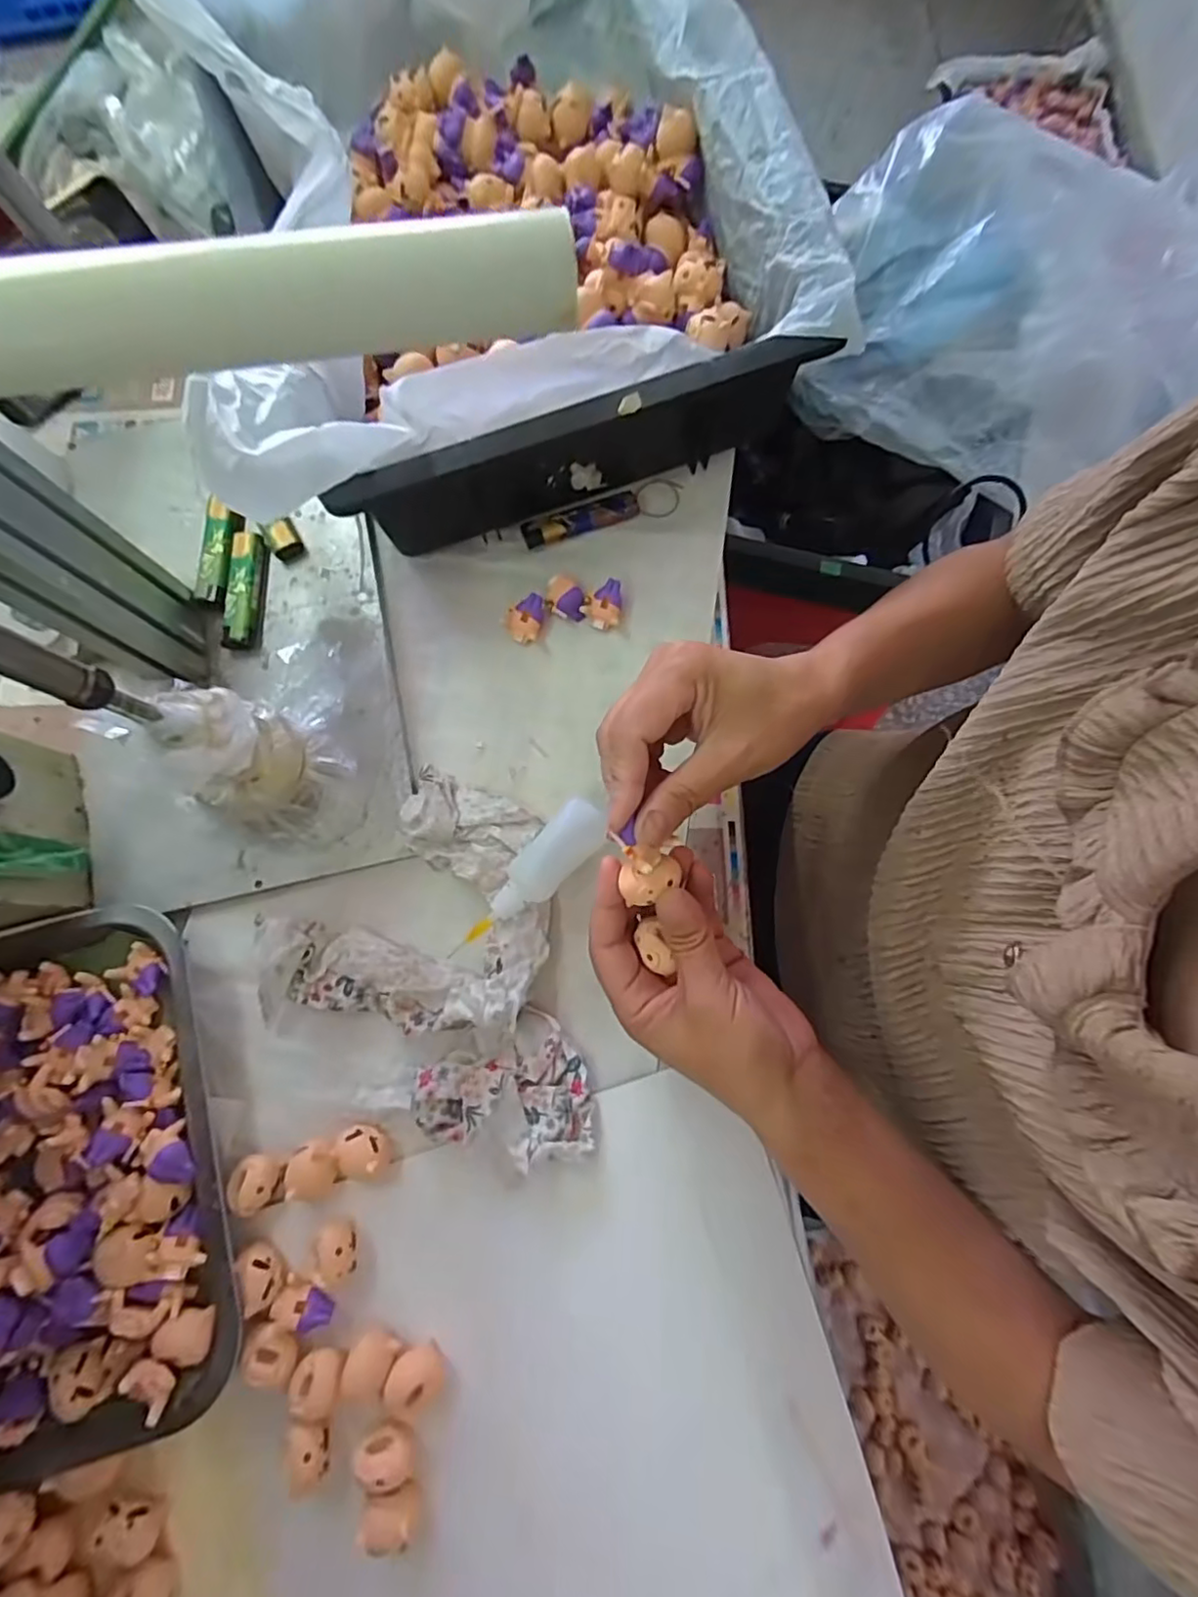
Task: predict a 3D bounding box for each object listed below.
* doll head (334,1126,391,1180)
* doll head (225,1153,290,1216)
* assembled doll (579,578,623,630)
[{"bbox_3d":[-0.132,0.198,0.347,0.026,0.019,0.027,0,77,0],"label":"doll head"},{"bbox_3d":[-0.189,0.213,0.346,0.025,0.022,0.025,0,77,0],"label":"doll head"},{"bbox_3d":[0.002,-0.129,0.412,0.025,0.010,0.030,9,77,3],"label":"assembled doll"}]

